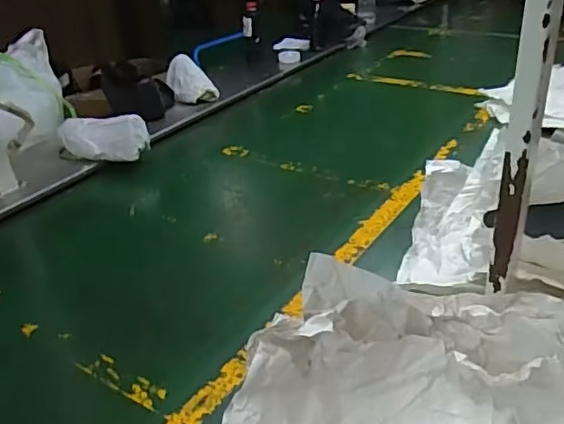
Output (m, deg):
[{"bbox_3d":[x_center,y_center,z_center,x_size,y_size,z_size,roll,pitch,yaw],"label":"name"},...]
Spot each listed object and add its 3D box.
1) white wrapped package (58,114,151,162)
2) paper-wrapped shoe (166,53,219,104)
[{"bbox_3d":[-0.386,-0.159,1.202,0.193,0.072,0.091,5,32,15],"label":"white wrapped package"},{"bbox_3d":[-0.252,-0.355,1.532,0.099,0.059,0.190,-20,53,-25],"label":"paper-wrapped shoe"}]

